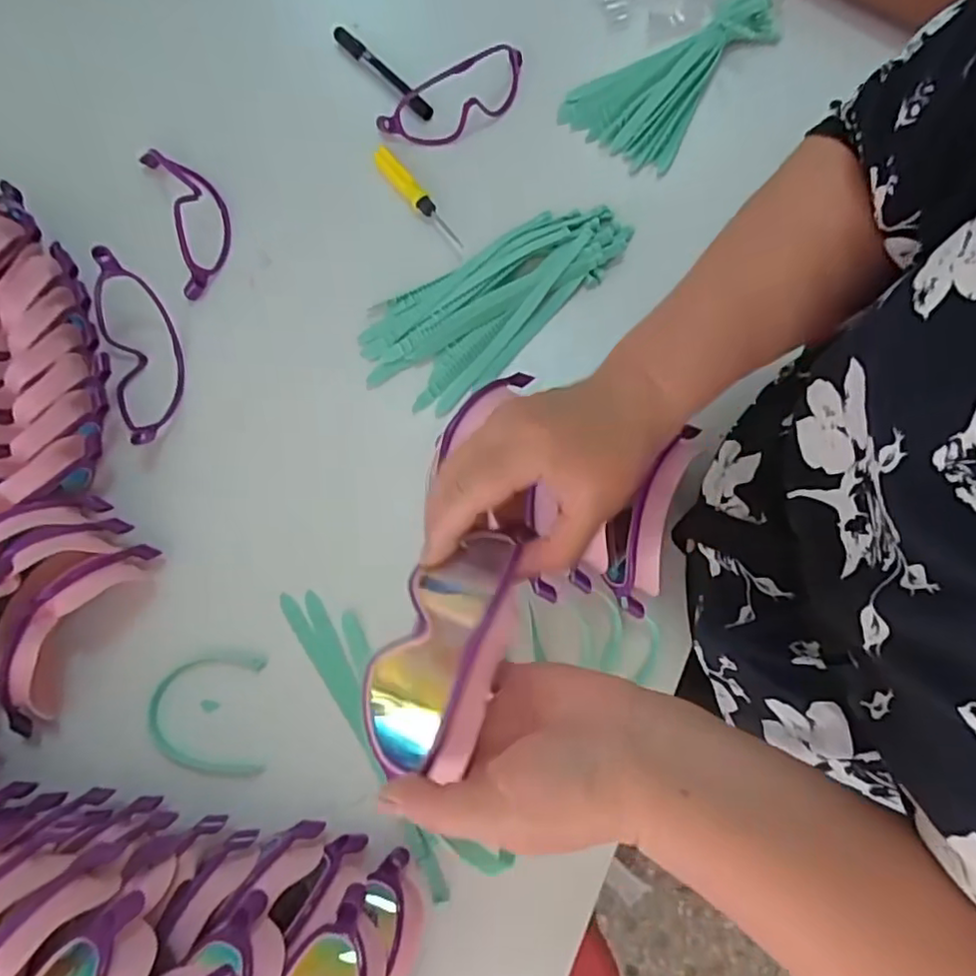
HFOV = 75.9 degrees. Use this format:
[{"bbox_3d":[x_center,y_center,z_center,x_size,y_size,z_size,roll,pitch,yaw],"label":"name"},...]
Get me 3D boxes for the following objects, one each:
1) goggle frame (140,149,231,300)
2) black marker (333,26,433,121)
[{"bbox_3d":[-0.276,-0.257,0.575,0.062,0.041,0.160,-20,75,-4],"label":"goggle frame"},{"bbox_3d":[-0.103,-0.409,0.613,0.017,0.020,0.134,-40,78,-9],"label":"black marker"}]

